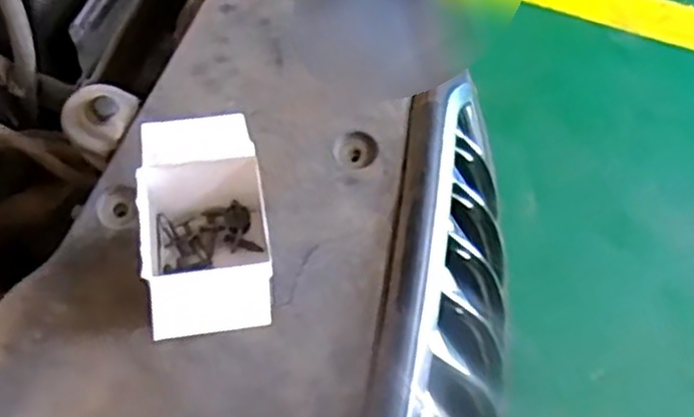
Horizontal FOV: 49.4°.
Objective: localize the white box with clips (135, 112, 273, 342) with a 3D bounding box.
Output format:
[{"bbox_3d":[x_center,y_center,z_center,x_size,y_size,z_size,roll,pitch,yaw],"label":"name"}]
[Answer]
[{"bbox_3d":[-0.088,0.020,0.472,0.078,0.077,0.136,-7,66,-7],"label":"white box with clips"}]

